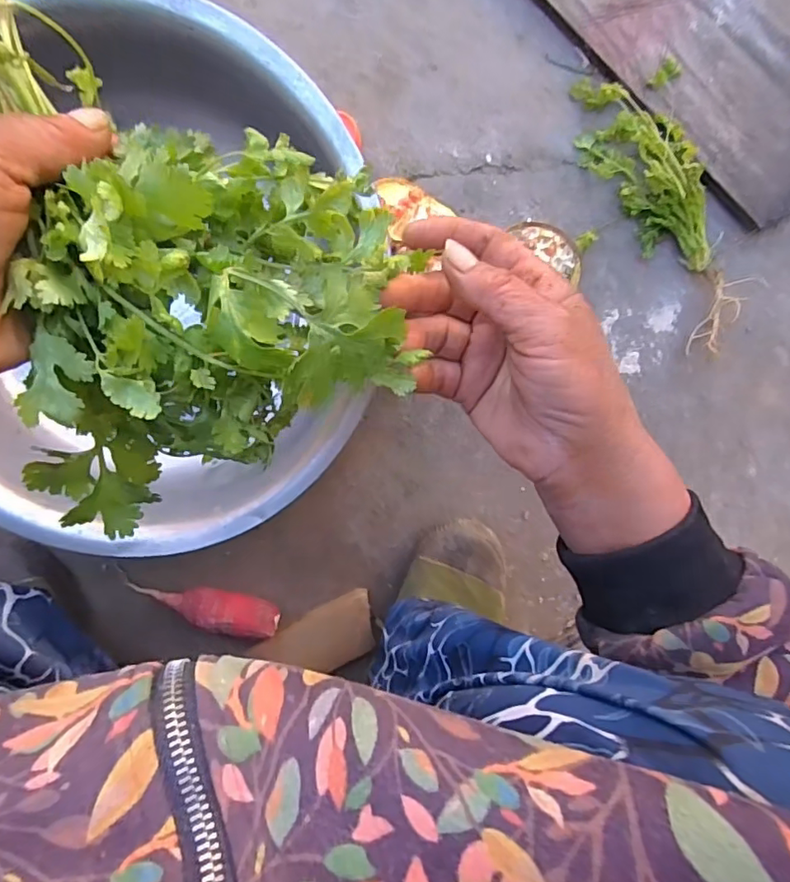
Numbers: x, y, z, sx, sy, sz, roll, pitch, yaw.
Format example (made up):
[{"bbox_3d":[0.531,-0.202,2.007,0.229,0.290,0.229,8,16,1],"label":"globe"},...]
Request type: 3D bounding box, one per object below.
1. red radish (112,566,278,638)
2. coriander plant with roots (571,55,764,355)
[{"bbox_3d":[-0.172,0.144,0.470,0.141,0.030,0.031,14,102,-10],"label":"red radish"},{"bbox_3d":[0.221,-0.187,0.425,0.085,0.032,0.229,-27,105,1],"label":"coriander plant with roots"}]

